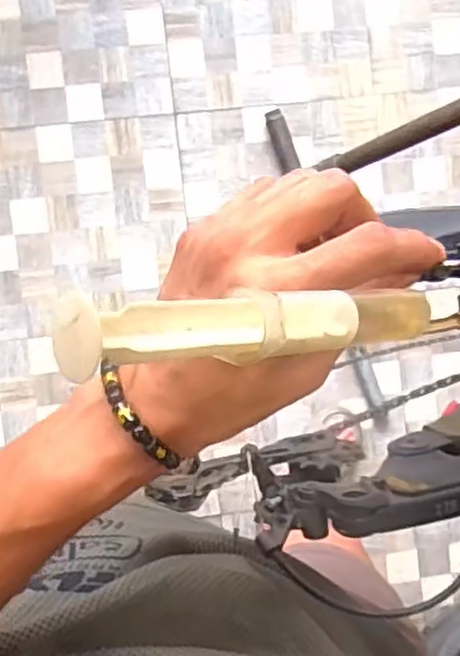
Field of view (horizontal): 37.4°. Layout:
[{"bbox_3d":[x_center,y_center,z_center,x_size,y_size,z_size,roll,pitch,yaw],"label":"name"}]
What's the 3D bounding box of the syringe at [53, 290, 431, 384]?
[{"bbox_3d":[0.017,-0.001,0.217,0.157,0.024,0.018,-4,95,-42],"label":"syringe"}]

